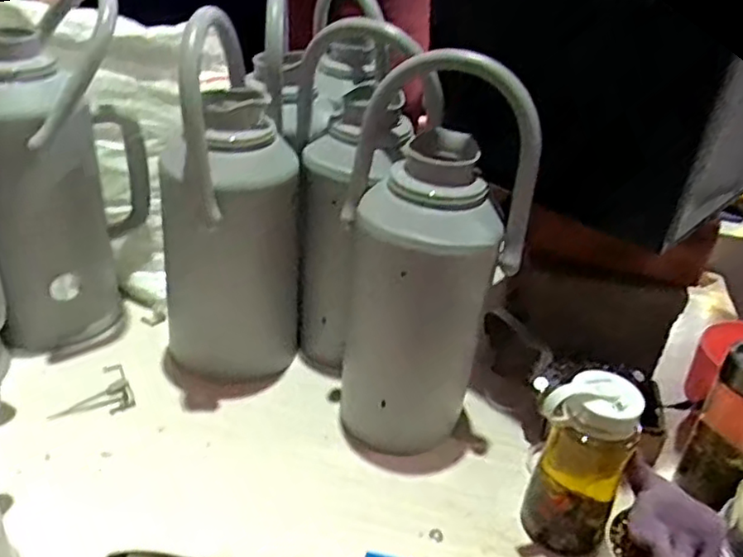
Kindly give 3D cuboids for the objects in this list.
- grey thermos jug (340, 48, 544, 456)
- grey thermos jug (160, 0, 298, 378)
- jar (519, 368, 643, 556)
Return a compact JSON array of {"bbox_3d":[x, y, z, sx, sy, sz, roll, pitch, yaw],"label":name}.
[{"bbox_3d":[0.059,-0.019,0.731,0.170,0.416,0.157,-4,34,-15],"label":"grey thermos jug"},{"bbox_3d":[-0.169,-0.074,0.794,0.164,0.417,0.172,-1,33,-10],"label":"grey thermos jug"},{"bbox_3d":[0.208,0.190,0.651,0.083,0.188,0.074,25,37,27],"label":"jar"}]

